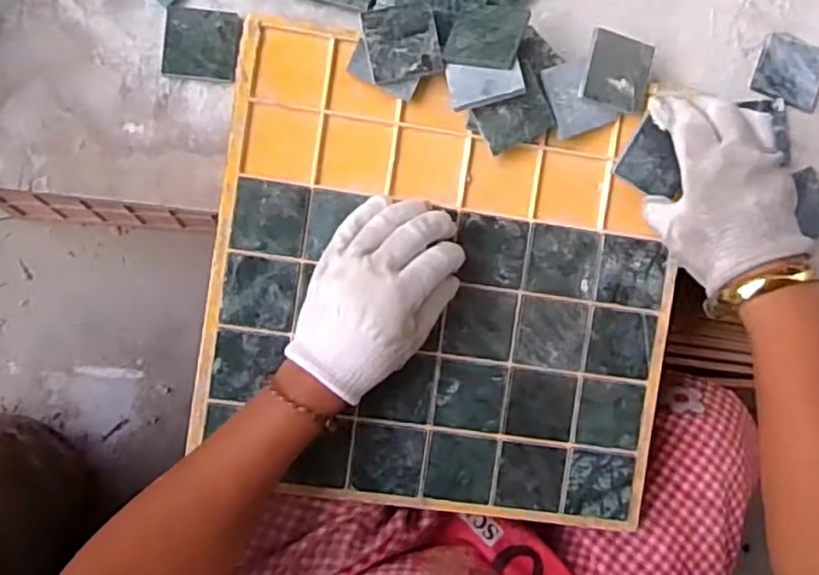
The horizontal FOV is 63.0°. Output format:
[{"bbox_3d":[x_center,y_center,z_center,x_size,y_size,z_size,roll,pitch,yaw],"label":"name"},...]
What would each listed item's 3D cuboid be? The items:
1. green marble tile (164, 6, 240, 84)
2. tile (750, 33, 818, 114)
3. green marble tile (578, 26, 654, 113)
[{"bbox_3d":[-0.145,-0.169,0.462,0.049,0.004,0.048,3,86,-5],"label":"green marble tile"},{"bbox_3d":[0.287,-0.162,0.503,0.050,0.008,0.051,20,84,-4],"label":"tile"},{"bbox_3d":[0.147,-0.153,0.471,0.049,0.006,0.049,12,85,-4],"label":"green marble tile"}]

